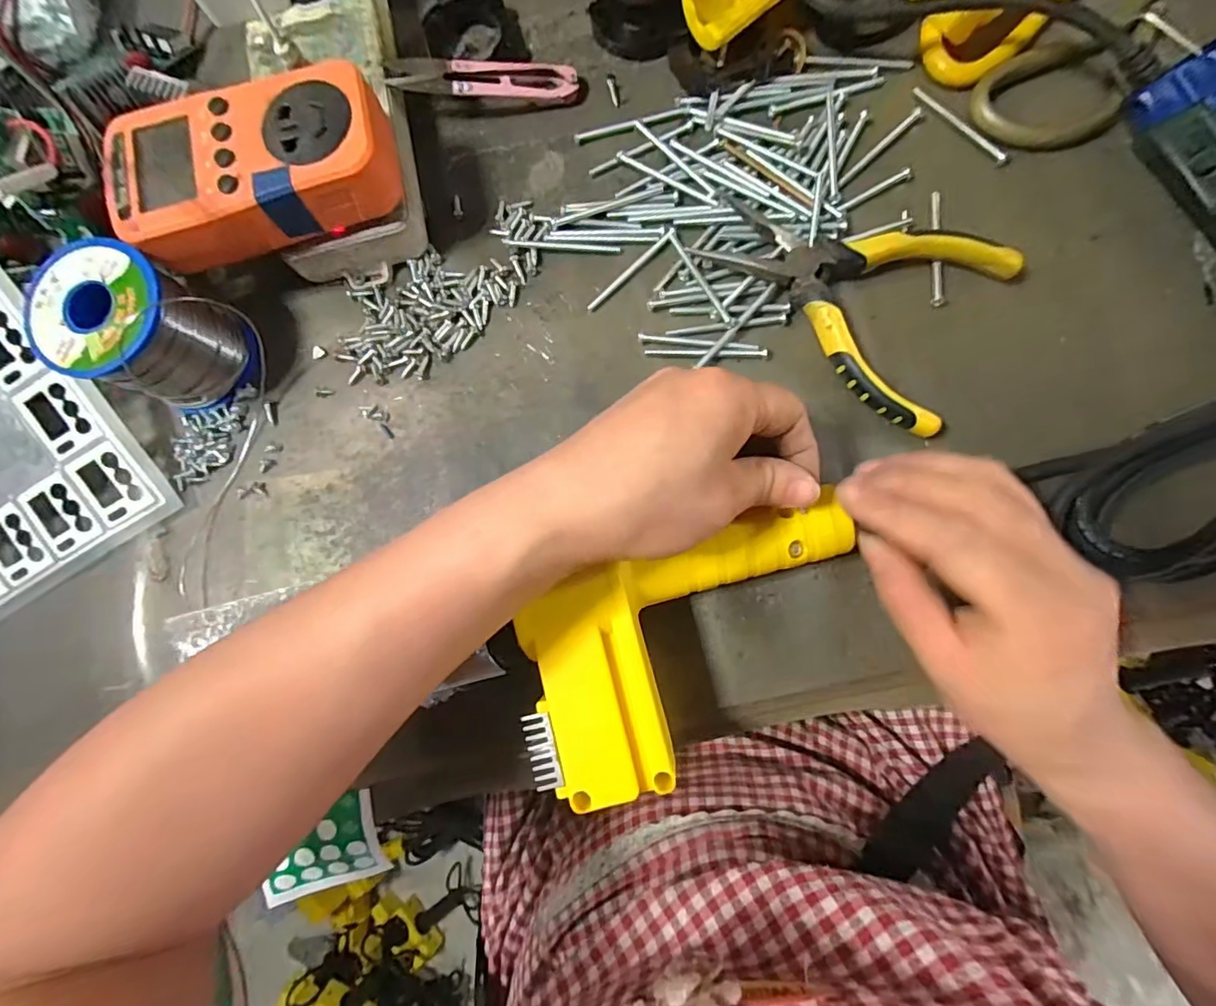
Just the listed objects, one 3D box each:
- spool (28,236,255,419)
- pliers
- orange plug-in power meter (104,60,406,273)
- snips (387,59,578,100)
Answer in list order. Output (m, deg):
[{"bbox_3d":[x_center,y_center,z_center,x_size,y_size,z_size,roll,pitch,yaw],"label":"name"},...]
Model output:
[{"bbox_3d":[-0.233,-0.086,0.271,0.067,0.064,0.060,23,86,6],"label":"spool"},{"bbox_3d":[0.116,-0.108,0.266,0.141,0.018,0.094,30,87,7],"label":"pliers"},{"bbox_3d":[-0.166,-0.158,0.253,0.123,0.032,0.063,-13,83,3],"label":"orange plug-in power meter"},{"bbox_3d":[-0.068,-0.232,0.290,0.101,0.011,0.021,-6,83,-10],"label":"snips"}]

